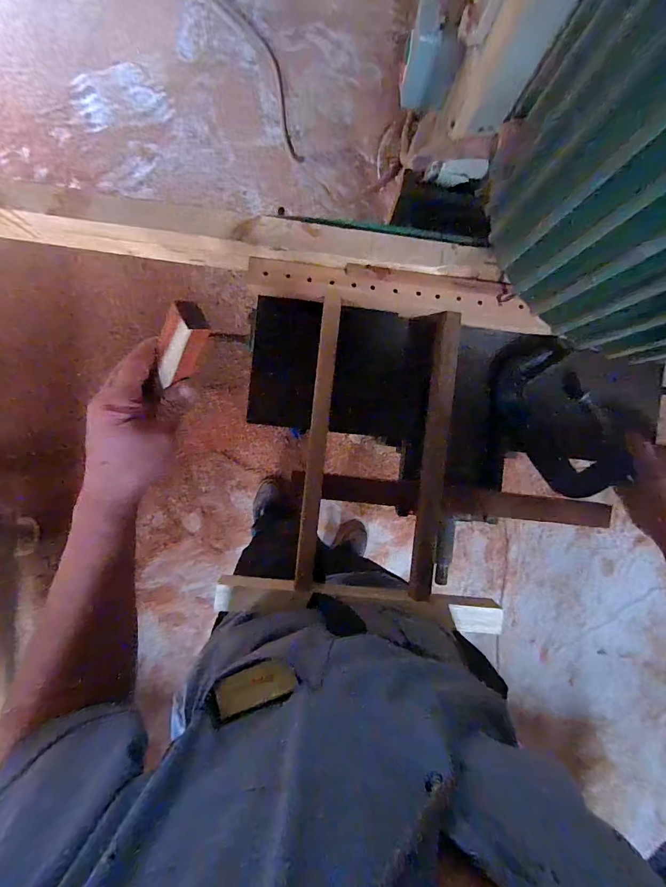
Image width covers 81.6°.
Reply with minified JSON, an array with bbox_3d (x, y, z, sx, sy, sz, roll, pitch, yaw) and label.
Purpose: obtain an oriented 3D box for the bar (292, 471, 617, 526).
[{"bbox_3d":[0.145,0.072,0.500,0.401,0.025,0.035,5,92,6],"label":"bar"}]

